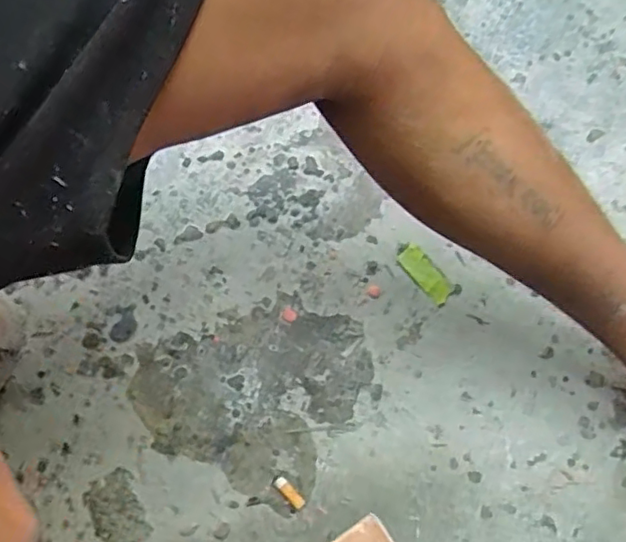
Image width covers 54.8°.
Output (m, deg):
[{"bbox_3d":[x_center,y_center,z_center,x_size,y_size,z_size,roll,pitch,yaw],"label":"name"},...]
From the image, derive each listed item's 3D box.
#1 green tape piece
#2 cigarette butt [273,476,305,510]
[{"bbox_3d":[0.113,0.003,0.606,0.026,0.004,0.064,-39,80,-7],"label":"green tape piece"},{"bbox_3d":[-0.022,0.204,0.555,0.012,0.006,0.033,-43,79,-9],"label":"cigarette butt"}]

